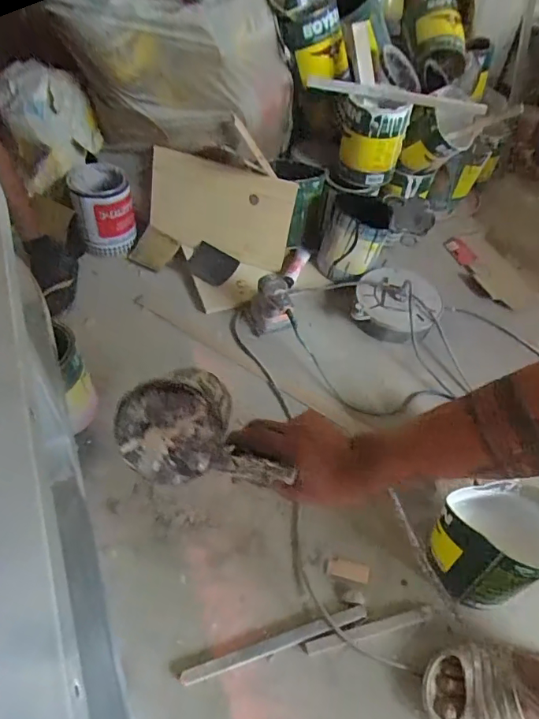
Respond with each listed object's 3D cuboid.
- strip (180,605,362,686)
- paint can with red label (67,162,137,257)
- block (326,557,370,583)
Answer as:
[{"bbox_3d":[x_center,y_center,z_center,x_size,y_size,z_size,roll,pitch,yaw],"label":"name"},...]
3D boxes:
[{"bbox_3d":[0.014,0.461,0.768,0.310,0.006,0.023,-12,52,-14],"label":"strip"},{"bbox_3d":[-0.476,-0.428,1.361,0.155,0.203,0.163,1,51,-1],"label":"paint can with red label"},{"bbox_3d":[0.144,0.385,0.864,0.074,0.007,0.032,12,51,5],"label":"block"}]

